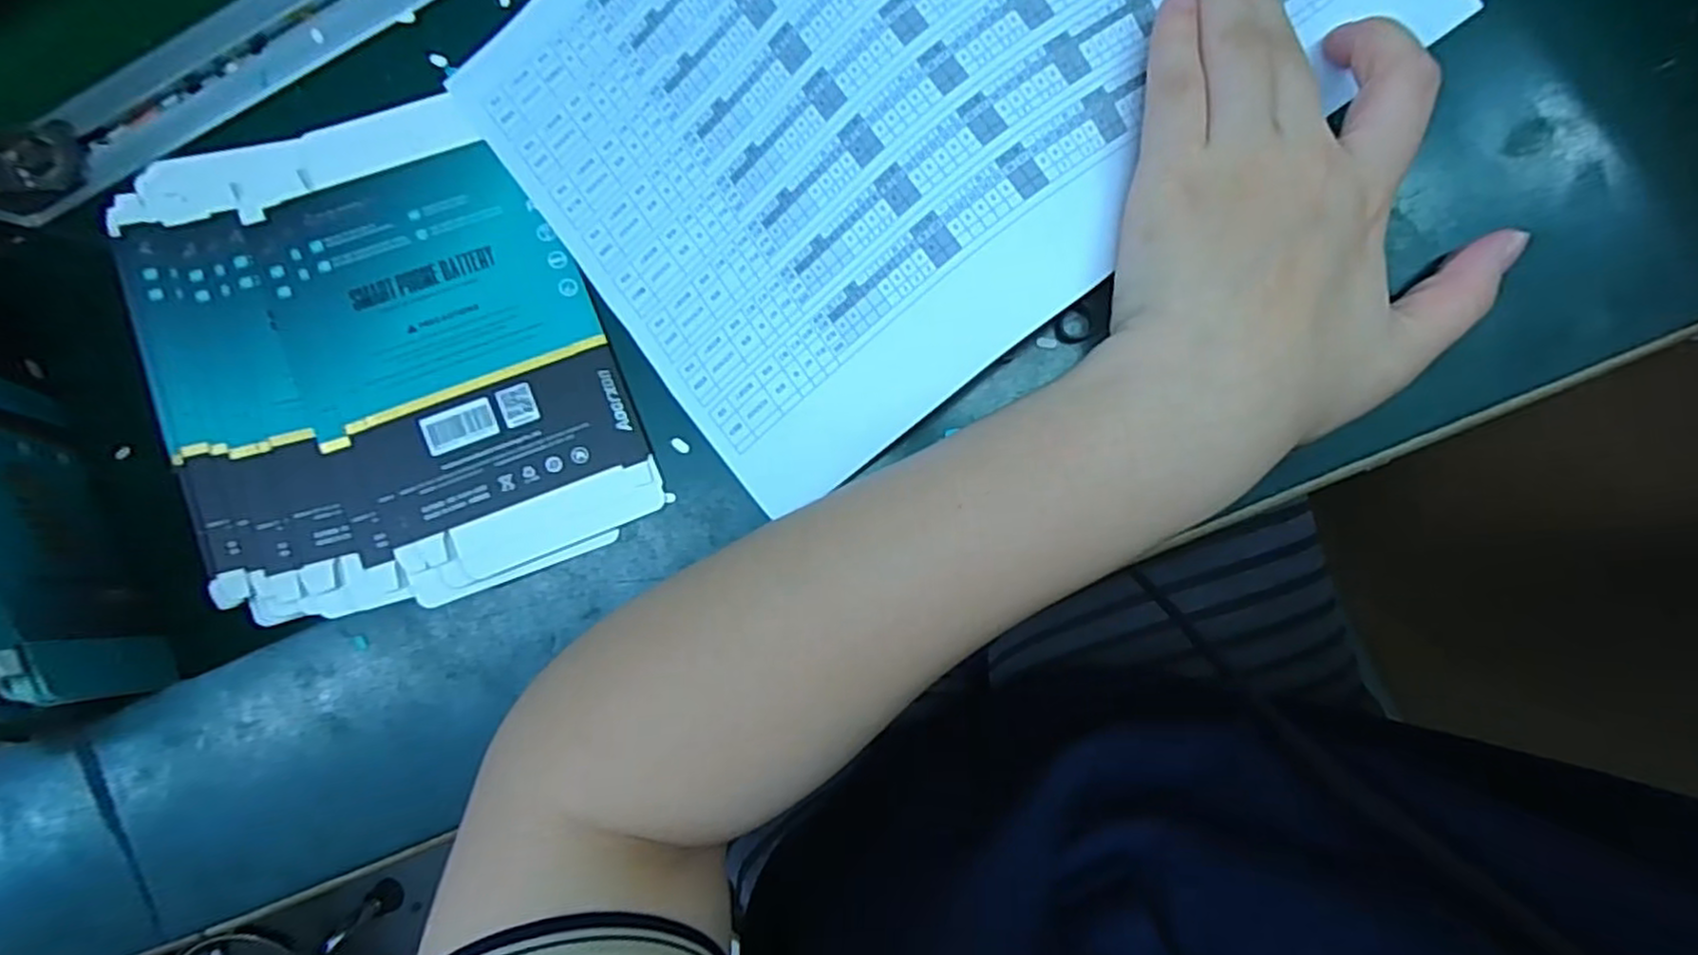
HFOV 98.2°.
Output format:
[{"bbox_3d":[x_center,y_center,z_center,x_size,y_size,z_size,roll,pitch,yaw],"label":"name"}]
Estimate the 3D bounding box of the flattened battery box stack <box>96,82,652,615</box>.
[{"bbox_3d":[-0.172,-0.042,0.271,0.155,0.031,0.177,-20,87,8],"label":"flattened battery box stack"}]

